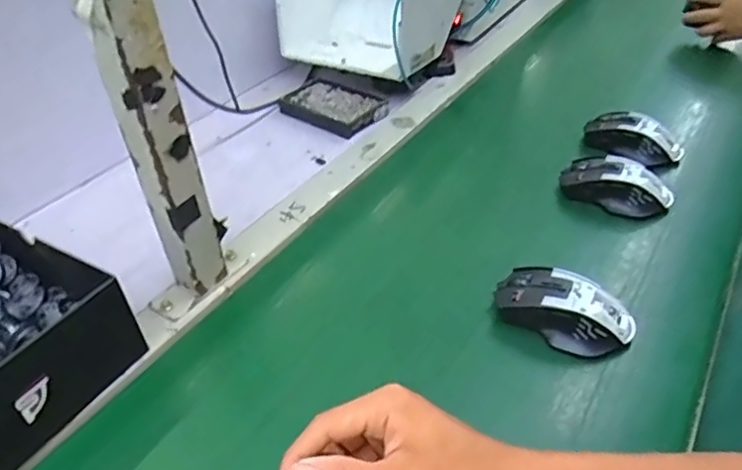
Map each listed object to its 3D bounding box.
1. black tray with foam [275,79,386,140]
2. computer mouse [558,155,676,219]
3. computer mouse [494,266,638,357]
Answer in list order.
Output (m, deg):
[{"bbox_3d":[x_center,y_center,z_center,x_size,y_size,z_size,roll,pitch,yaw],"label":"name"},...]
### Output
[{"bbox_3d":[-0.054,-0.186,0.831,0.149,0.021,0.100,27,48,31],"label":"black tray with foam"},{"bbox_3d":[0.274,-0.058,0.641,0.117,0.037,0.063,21,46,27],"label":"computer mouse"},{"bbox_3d":[0.169,0.067,0.506,0.116,0.049,0.062,17,44,23],"label":"computer mouse"}]

